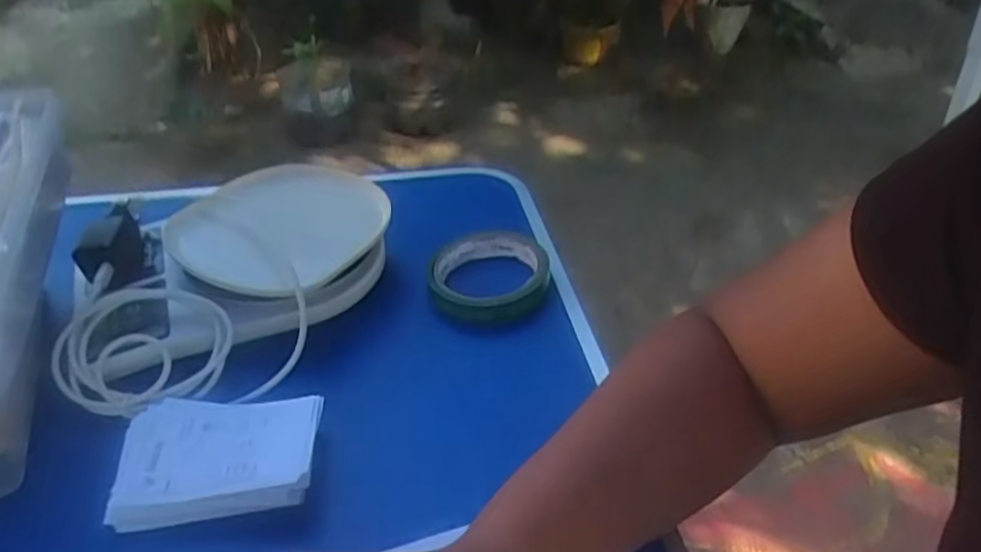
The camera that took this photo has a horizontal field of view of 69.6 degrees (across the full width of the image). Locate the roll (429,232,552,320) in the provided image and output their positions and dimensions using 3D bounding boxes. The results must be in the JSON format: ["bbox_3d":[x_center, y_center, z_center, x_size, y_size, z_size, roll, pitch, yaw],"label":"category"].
[{"bbox_3d":[-0.001,-0.001,0.523,0.087,0.022,0.083,-2,37,1],"label":"roll"}]

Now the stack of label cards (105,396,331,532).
[{"bbox_3d":[-0.154,0.098,0.402,0.108,0.019,0.078,-7,37,-6],"label":"stack of label cards"}]

